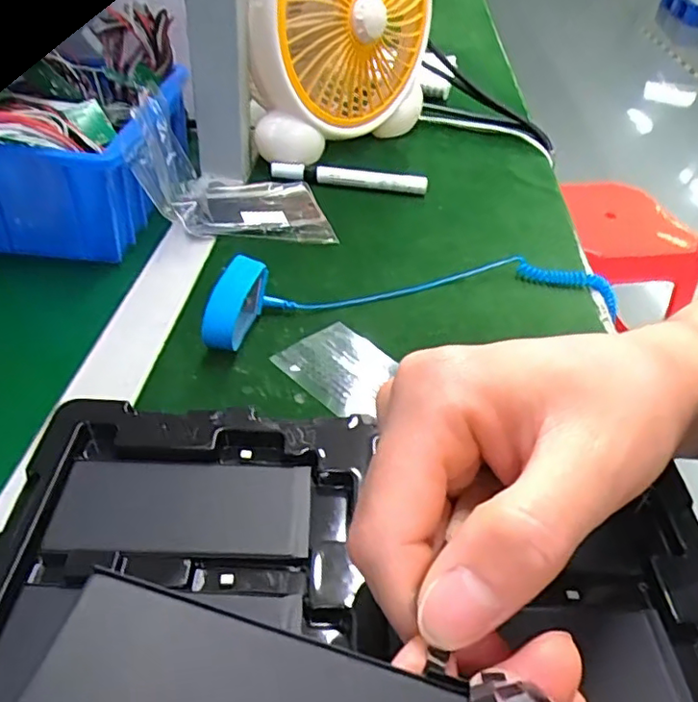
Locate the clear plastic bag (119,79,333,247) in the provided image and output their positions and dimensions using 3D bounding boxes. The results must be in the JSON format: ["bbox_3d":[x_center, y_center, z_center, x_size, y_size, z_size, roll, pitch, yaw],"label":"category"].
[{"bbox_3d":[-0.090,-0.145,0.479,0.144,0.091,0.107,-6,42,-13],"label":"clear plastic bag"}]

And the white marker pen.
[{"bbox_3d":[0.001,-0.160,0.561,0.142,0.021,0.013,4,41,-2],"label":"white marker pen"}]

